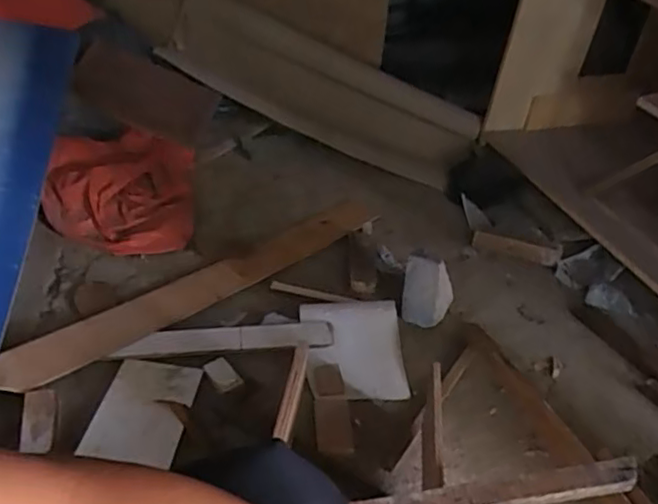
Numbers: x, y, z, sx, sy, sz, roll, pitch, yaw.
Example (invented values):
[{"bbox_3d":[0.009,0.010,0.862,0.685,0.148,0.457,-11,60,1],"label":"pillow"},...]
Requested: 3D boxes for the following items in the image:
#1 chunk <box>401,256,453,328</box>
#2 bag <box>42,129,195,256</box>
[{"bbox_3d":[0.188,0.077,1.185,0.096,0.132,0.053,8,39,4],"label":"chunk"},{"bbox_3d":[-0.445,-0.144,1.354,0.293,0.138,0.374,-2,39,-11],"label":"bag"}]

